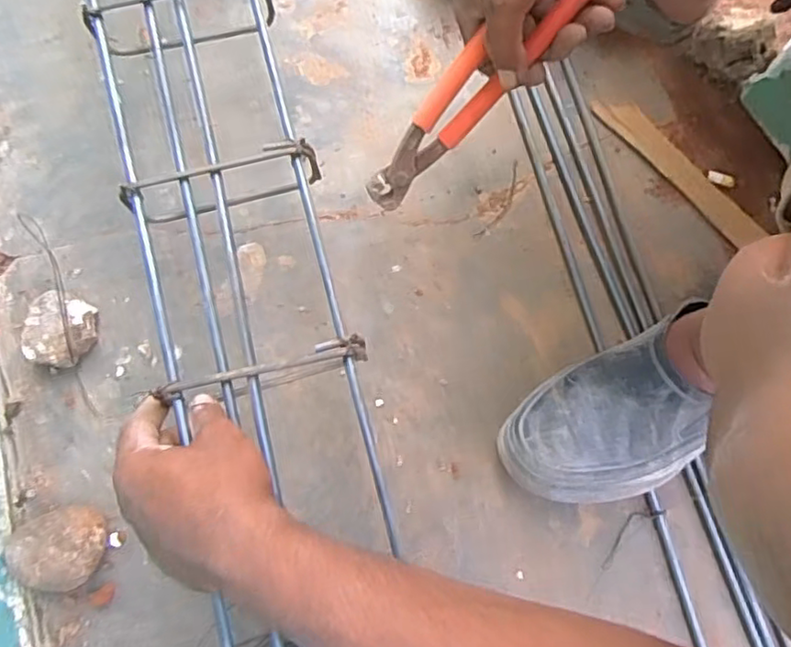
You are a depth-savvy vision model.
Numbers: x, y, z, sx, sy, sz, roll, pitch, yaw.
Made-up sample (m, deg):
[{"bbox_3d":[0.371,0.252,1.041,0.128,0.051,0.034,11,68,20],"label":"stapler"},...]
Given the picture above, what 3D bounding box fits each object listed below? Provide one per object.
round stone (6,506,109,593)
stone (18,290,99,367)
[{"bbox_3d":[-0.279,0.188,0.527,0.073,0.060,0.062,-18,80,-2],"label":"round stone"},{"bbox_3d":[-0.297,0.006,0.562,0.048,0.038,0.062,7,80,3],"label":"stone"}]

